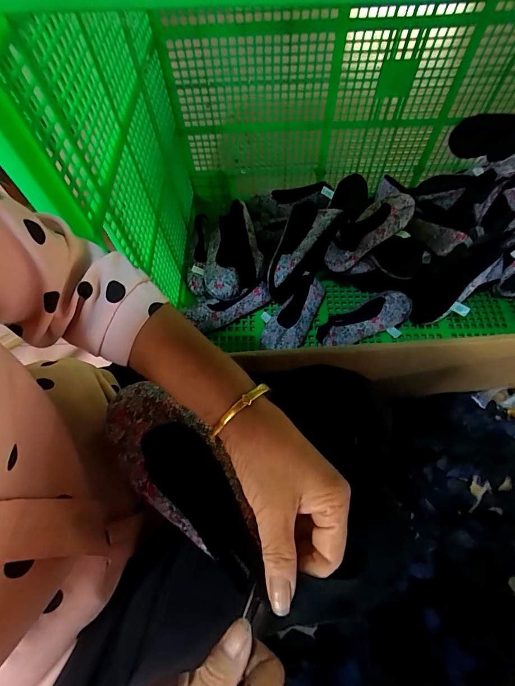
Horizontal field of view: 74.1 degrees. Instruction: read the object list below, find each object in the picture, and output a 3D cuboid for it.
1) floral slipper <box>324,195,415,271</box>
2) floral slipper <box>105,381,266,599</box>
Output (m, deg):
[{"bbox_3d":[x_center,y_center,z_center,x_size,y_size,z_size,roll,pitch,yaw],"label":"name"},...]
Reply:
[{"bbox_3d":[0.246,-0.253,0.759,0.231,0.062,0.087,-32,68,-11],"label":"floral slipper"},{"bbox_3d":[-0.069,0.109,0.290,0.190,0.032,0.073,38,72,27],"label":"floral slipper"}]

